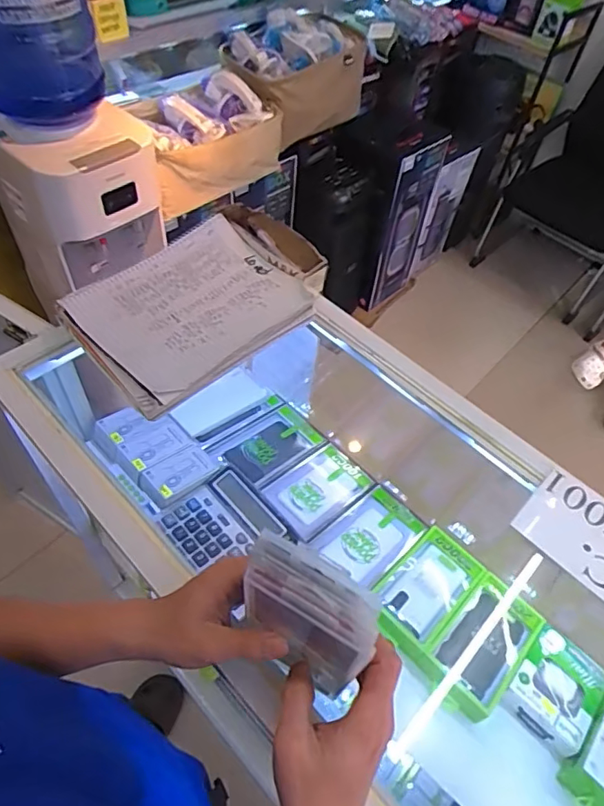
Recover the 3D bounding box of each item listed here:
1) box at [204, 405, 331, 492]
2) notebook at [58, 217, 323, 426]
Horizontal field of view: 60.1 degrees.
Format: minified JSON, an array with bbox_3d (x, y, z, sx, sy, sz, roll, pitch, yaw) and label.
[{"bbox_3d":[-0.054,0.068,0.865,0.109,0.020,0.179,38,45,23],"label":"box"},{"bbox_3d":[-0.134,-0.124,0.631,0.204,0.028,0.258,37,59,21],"label":"notebook"}]

